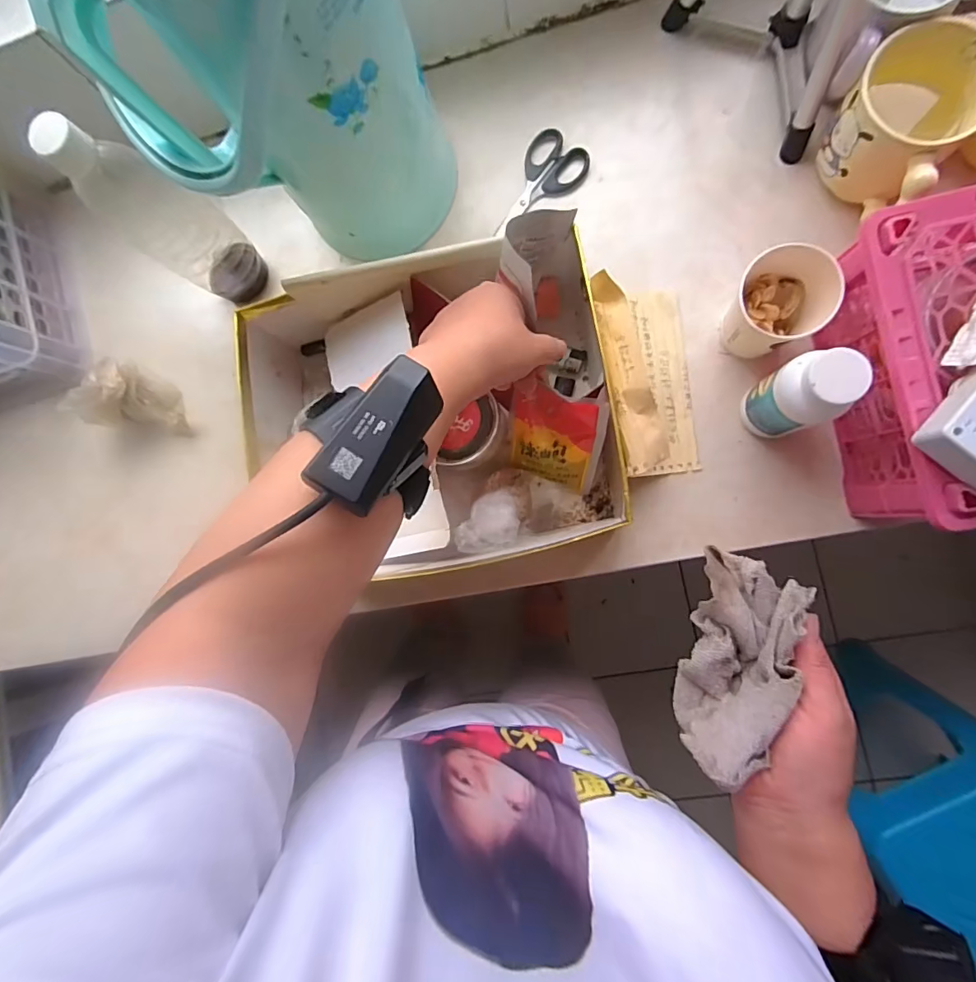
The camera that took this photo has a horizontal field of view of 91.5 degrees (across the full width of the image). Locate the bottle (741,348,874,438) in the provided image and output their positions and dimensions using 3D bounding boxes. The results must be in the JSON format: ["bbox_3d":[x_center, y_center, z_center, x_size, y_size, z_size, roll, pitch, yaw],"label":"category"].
[{"bbox_3d":[0.242,-0.073,0.376,0.040,0.120,0.049,-20,84,8],"label":"bottle"}]

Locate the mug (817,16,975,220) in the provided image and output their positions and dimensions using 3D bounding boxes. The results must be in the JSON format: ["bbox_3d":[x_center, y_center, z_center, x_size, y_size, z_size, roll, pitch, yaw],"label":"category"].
[{"bbox_3d":[0.333,-0.295,0.388,0.093,0.083,0.108,42,94,9],"label":"mug"}]

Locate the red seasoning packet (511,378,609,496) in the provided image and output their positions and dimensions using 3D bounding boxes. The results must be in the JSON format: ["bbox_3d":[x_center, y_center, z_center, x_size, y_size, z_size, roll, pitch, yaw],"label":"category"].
[{"bbox_3d":[0.057,-0.045,0.414,0.079,0.111,0.015,20,54,15],"label":"red seasoning packet"}]

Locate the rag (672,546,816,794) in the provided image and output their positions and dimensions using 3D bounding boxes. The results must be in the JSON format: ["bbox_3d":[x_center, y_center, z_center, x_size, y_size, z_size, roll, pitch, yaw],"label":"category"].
[{"bbox_3d":[0.154,0.106,0.302,0.055,0.054,0.125,16,83,10],"label":"rag"}]

